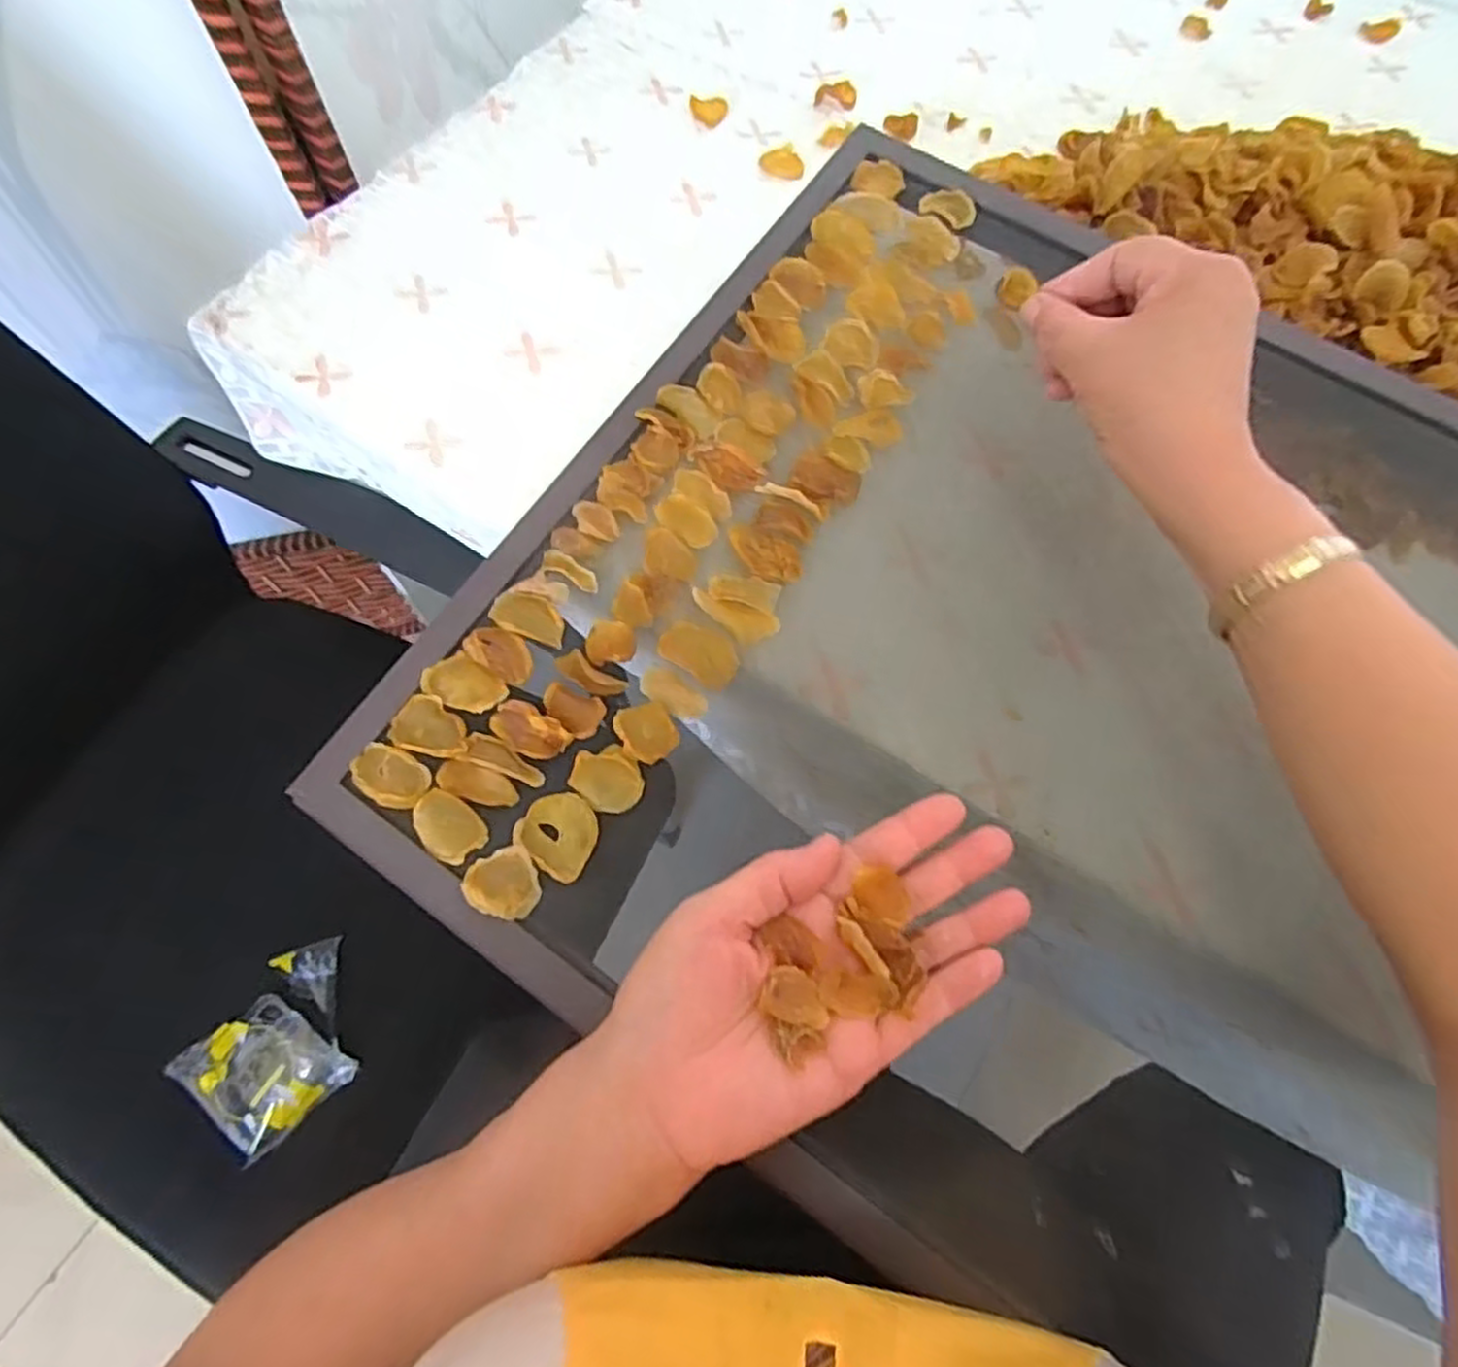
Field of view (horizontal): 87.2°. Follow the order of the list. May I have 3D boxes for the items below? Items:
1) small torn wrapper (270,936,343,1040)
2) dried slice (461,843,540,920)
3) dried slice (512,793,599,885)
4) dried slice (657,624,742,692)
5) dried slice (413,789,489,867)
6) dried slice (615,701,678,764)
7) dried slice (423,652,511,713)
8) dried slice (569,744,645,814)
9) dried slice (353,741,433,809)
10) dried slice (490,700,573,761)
[{"bbox_3d":[-0.305,0.222,0.580,0.076,0.020,0.042,38,72,14],"label":"small torn wrapper"},{"bbox_3d":[-0.098,0.086,0.329,0.029,0.006,0.030,0,67,0],"label":"dried slice"},{"bbox_3d":[-0.075,0.066,0.341,0.035,0.004,0.034,0,67,0],"label":"dried slice"},{"bbox_3d":[-0.014,-0.015,0.368,0.039,0.004,0.024,36,72,14],"label":"dried slice"},{"bbox_3d":[-0.124,0.062,0.337,0.024,0.008,0.033,-40,73,-15],"label":"dried slice"},{"bbox_3d":[-0.038,0.022,0.358,0.025,0.004,0.029,-27,70,-11],"label":"dried slice"},{"bbox_3d":[-0.122,0.001,0.355,0.037,0.011,0.023,28,70,11],"label":"dried slice"},{"bbox_3d":[-0.055,0.042,0.348,0.033,0.004,0.026,35,71,14],"label":"dried slice"},{"bbox_3d":[-0.152,0.041,0.344,0.036,0.004,0.024,27,70,11],"label":"dried slice"},{"bbox_3d":[-0.092,0.022,0.352,0.036,0.012,0.019,26,69,10],"label":"dried slice"}]

